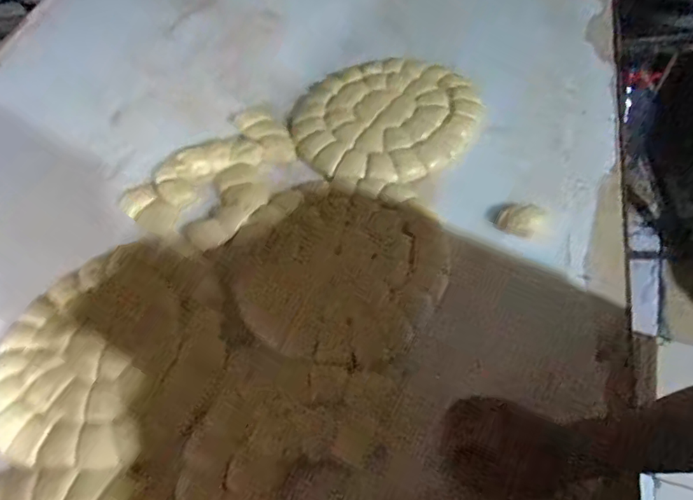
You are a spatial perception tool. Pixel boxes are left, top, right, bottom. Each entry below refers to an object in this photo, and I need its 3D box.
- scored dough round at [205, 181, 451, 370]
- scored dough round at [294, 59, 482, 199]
[{"bbox_3d":[-0.025,0.013,0.657,0.285,0.027,0.244,13,55,15],"label":"scored dough round"},{"bbox_3d":[0.051,-0.205,0.808,0.259,0.029,0.285,30,61,25],"label":"scored dough round"}]

